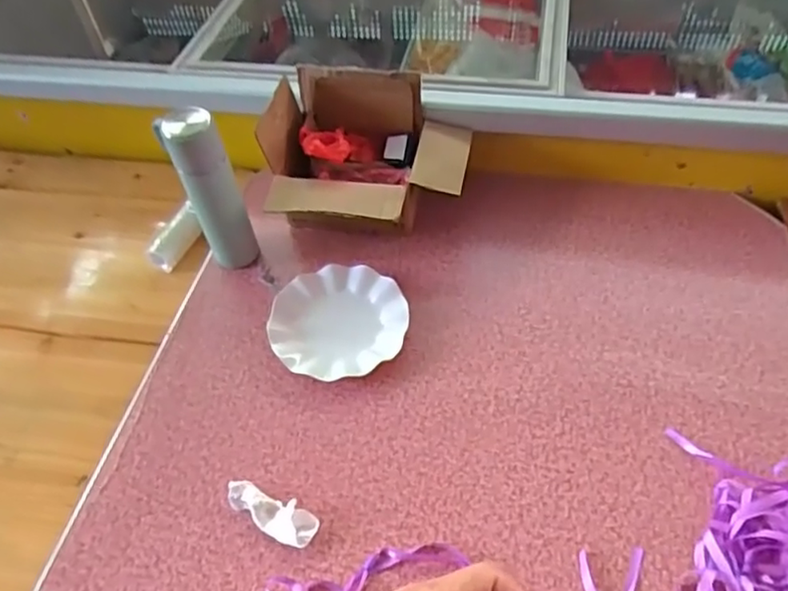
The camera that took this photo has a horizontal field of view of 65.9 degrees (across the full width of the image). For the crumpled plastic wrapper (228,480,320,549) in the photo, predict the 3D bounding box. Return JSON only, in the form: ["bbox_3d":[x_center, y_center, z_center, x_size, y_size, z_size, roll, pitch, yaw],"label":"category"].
[{"bbox_3d":[-0.136,0.240,0.671,0.109,0.021,0.038,23,56,21],"label":"crumpled plastic wrapper"}]

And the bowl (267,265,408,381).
[{"bbox_3d":[-0.074,0.034,0.820,0.180,0.027,0.171,-2,51,3],"label":"bowl"}]

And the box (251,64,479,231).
[{"bbox_3d":[-0.039,-0.183,0.887,0.269,0.190,0.226,9,52,11],"label":"box"}]

